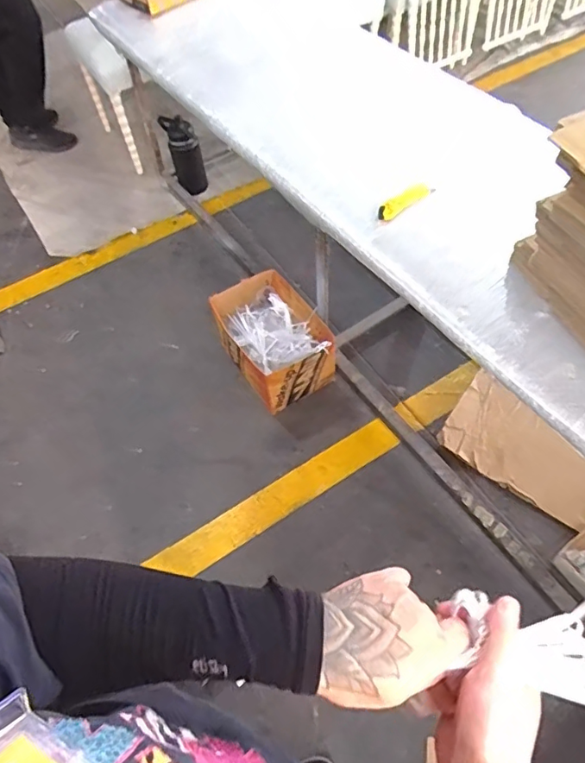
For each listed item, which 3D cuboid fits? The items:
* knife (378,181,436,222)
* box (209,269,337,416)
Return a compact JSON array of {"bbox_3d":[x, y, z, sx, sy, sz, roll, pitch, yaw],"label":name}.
[{"bbox_3d":[0.232,-0.378,1.081,0.139,0.017,0.041,-34,60,-18],"label":"knife"},{"bbox_3d":[-0.059,-0.126,1.715,0.280,0.230,0.403,-28,58,-15],"label":"box"}]

